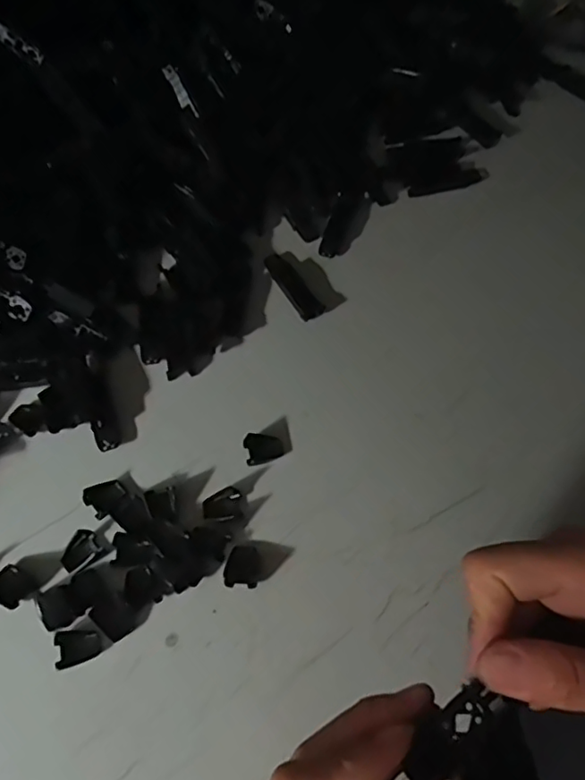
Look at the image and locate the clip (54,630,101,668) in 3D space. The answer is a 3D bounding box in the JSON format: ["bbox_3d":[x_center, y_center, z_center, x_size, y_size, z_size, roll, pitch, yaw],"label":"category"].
[{"bbox_3d":[-0.116,0.139,0.320,0.023,0.006,0.018,-12,62,-8],"label":"clip"}]

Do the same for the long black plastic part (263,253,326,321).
[{"bbox_3d":[-0.001,-0.078,0.435,0.015,0.009,0.064,-30,66,-16],"label":"long black plastic part"}]

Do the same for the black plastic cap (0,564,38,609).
[{"bbox_3d":[-0.159,0.110,0.333,0.022,0.007,0.018,32,66,16],"label":"black plastic cap"}]

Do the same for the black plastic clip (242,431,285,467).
[{"bbox_3d":[-0.018,0.036,0.375,0.024,0.009,0.019,-14,63,-9],"label":"black plastic clip"}]

